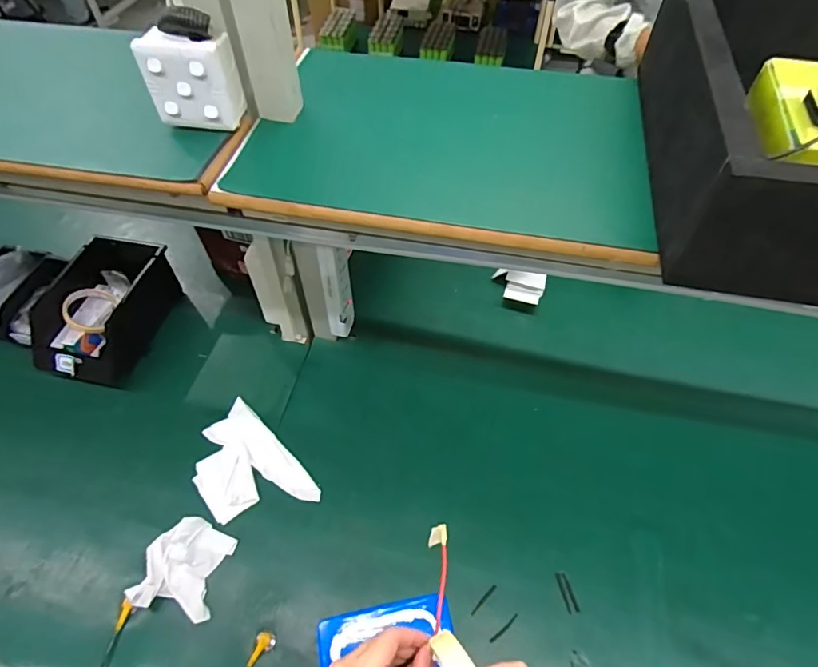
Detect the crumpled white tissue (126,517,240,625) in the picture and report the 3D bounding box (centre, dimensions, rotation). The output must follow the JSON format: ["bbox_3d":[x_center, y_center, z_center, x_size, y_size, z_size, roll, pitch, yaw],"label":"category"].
[{"bbox_3d":[-0.309,0.319,0.685,0.105,0.031,0.117,12,55,8],"label":"crumpled white tissue"}]

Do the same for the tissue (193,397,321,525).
[{"bbox_3d":[-0.256,0.215,0.776,0.135,0.022,0.213,-38,63,-24],"label":"tissue"}]

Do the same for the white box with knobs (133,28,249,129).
[{"bbox_3d":[-0.226,-0.265,0.521,0.087,0.087,0.049,9,55,6],"label":"white box with knobs"}]

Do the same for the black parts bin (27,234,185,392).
[{"bbox_3d":[-0.551,-0.051,0.904,0.161,0.128,0.271,12,55,8],"label":"black parts bin"}]

